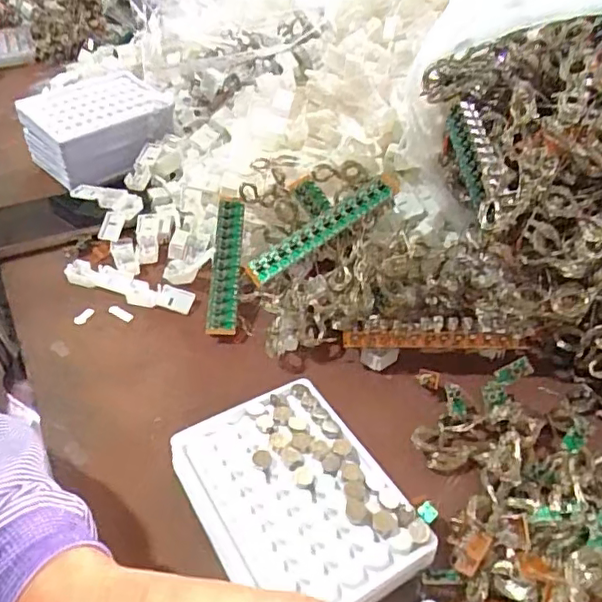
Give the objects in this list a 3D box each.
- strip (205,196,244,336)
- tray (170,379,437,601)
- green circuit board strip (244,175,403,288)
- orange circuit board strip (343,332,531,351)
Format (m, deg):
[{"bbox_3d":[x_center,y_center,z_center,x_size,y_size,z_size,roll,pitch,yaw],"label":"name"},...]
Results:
[{"bbox_3d":[-0.060,-0.029,0.455,0.022,0.015,0.123,0,62,2],"label":"strip"},{"bbox_3d":[-0.004,0.112,0.316,0.098,0.026,0.131,-23,45,-22],"label":"tray"},{"bbox_3d":[0.017,-0.053,0.425,0.131,0.015,0.018,-34,47,-4],"label":"green circuit board strip"},{"bbox_3d":[0.095,0.028,0.397,0.129,0.018,0.013,2,41,5],"label":"orange circuit board strip"}]

